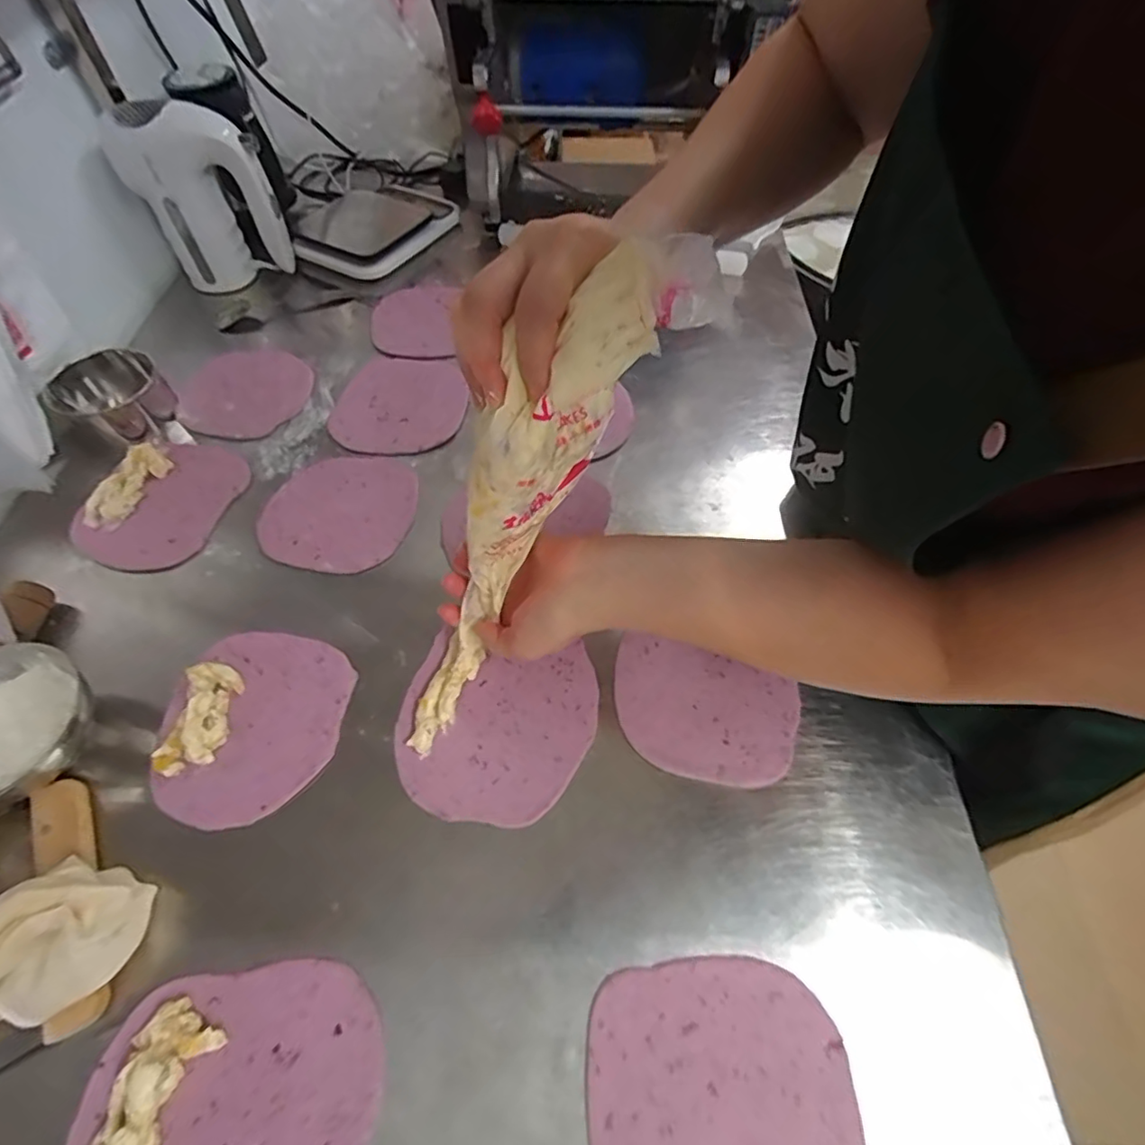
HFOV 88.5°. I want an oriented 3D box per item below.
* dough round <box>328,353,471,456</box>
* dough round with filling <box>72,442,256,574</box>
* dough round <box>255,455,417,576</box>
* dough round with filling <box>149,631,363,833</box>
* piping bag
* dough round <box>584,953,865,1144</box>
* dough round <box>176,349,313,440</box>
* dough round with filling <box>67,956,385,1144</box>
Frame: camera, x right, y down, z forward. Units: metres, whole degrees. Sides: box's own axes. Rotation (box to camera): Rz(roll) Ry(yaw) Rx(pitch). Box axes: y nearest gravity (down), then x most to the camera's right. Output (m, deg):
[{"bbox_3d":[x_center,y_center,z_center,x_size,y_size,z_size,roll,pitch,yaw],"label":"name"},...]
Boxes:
[{"bbox_3d":[-0.181,-0.181,0.623,0.133,0.007,0.144,0,56,0],"label":"dough round"},{"bbox_3d":[-0.374,-0.071,0.535,0.116,0.027,0.146,25,60,15],"label":"dough round with filling"},{"bbox_3d":[-0.211,-0.059,0.538,0.126,0.007,0.130,0,56,0],"label":"dough round"},{"bbox_3d":[-0.233,0.105,0.422,0.123,0.023,0.139,14,57,8],"label":"dough round with filling"},{"bbox_3d":[-0.021,-0.044,0.332,0.083,0.280,0.044,4,53,-28],"label":"piping bag"},{"bbox_3d":[0.080,0.288,0.310,0.140,0.008,0.140,0,56,0],"label":"dough round"},{"bbox_3d":[-0.348,-0.200,0.632,0.122,0.009,0.139,1,56,0],"label":"dough round"},{"bbox_3d":[-0.180,0.286,0.300,0.151,0.021,0.137,-7,57,-5],"label":"dough round with filling"}]

